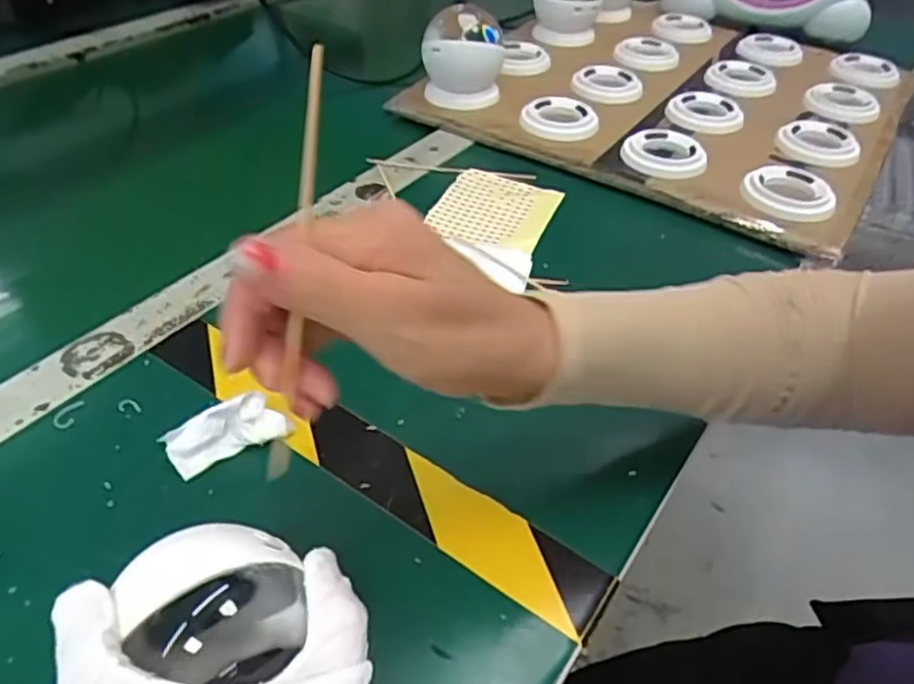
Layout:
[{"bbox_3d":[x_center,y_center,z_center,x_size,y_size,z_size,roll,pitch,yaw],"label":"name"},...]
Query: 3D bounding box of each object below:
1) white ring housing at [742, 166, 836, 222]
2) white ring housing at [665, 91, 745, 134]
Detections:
[{"bbox_3d":[0.278,-0.124,0.568,0.074,0.015,0.069,-31,54,-32],"label":"white ring housing"},{"bbox_3d":[0.245,-0.228,0.684,0.072,0.017,0.082,20,45,13],"label":"white ring housing"}]

